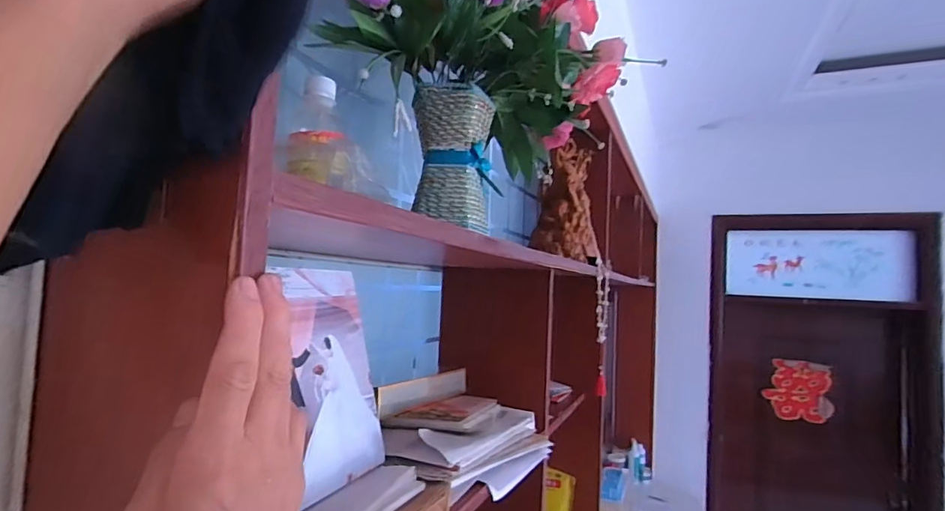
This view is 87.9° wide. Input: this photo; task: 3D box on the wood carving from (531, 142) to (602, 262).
[{"bbox_3d":[0.224,-0.118,1.153,0.113,0.247,0.151,0,-4,35],"label":"wood carving"}]

